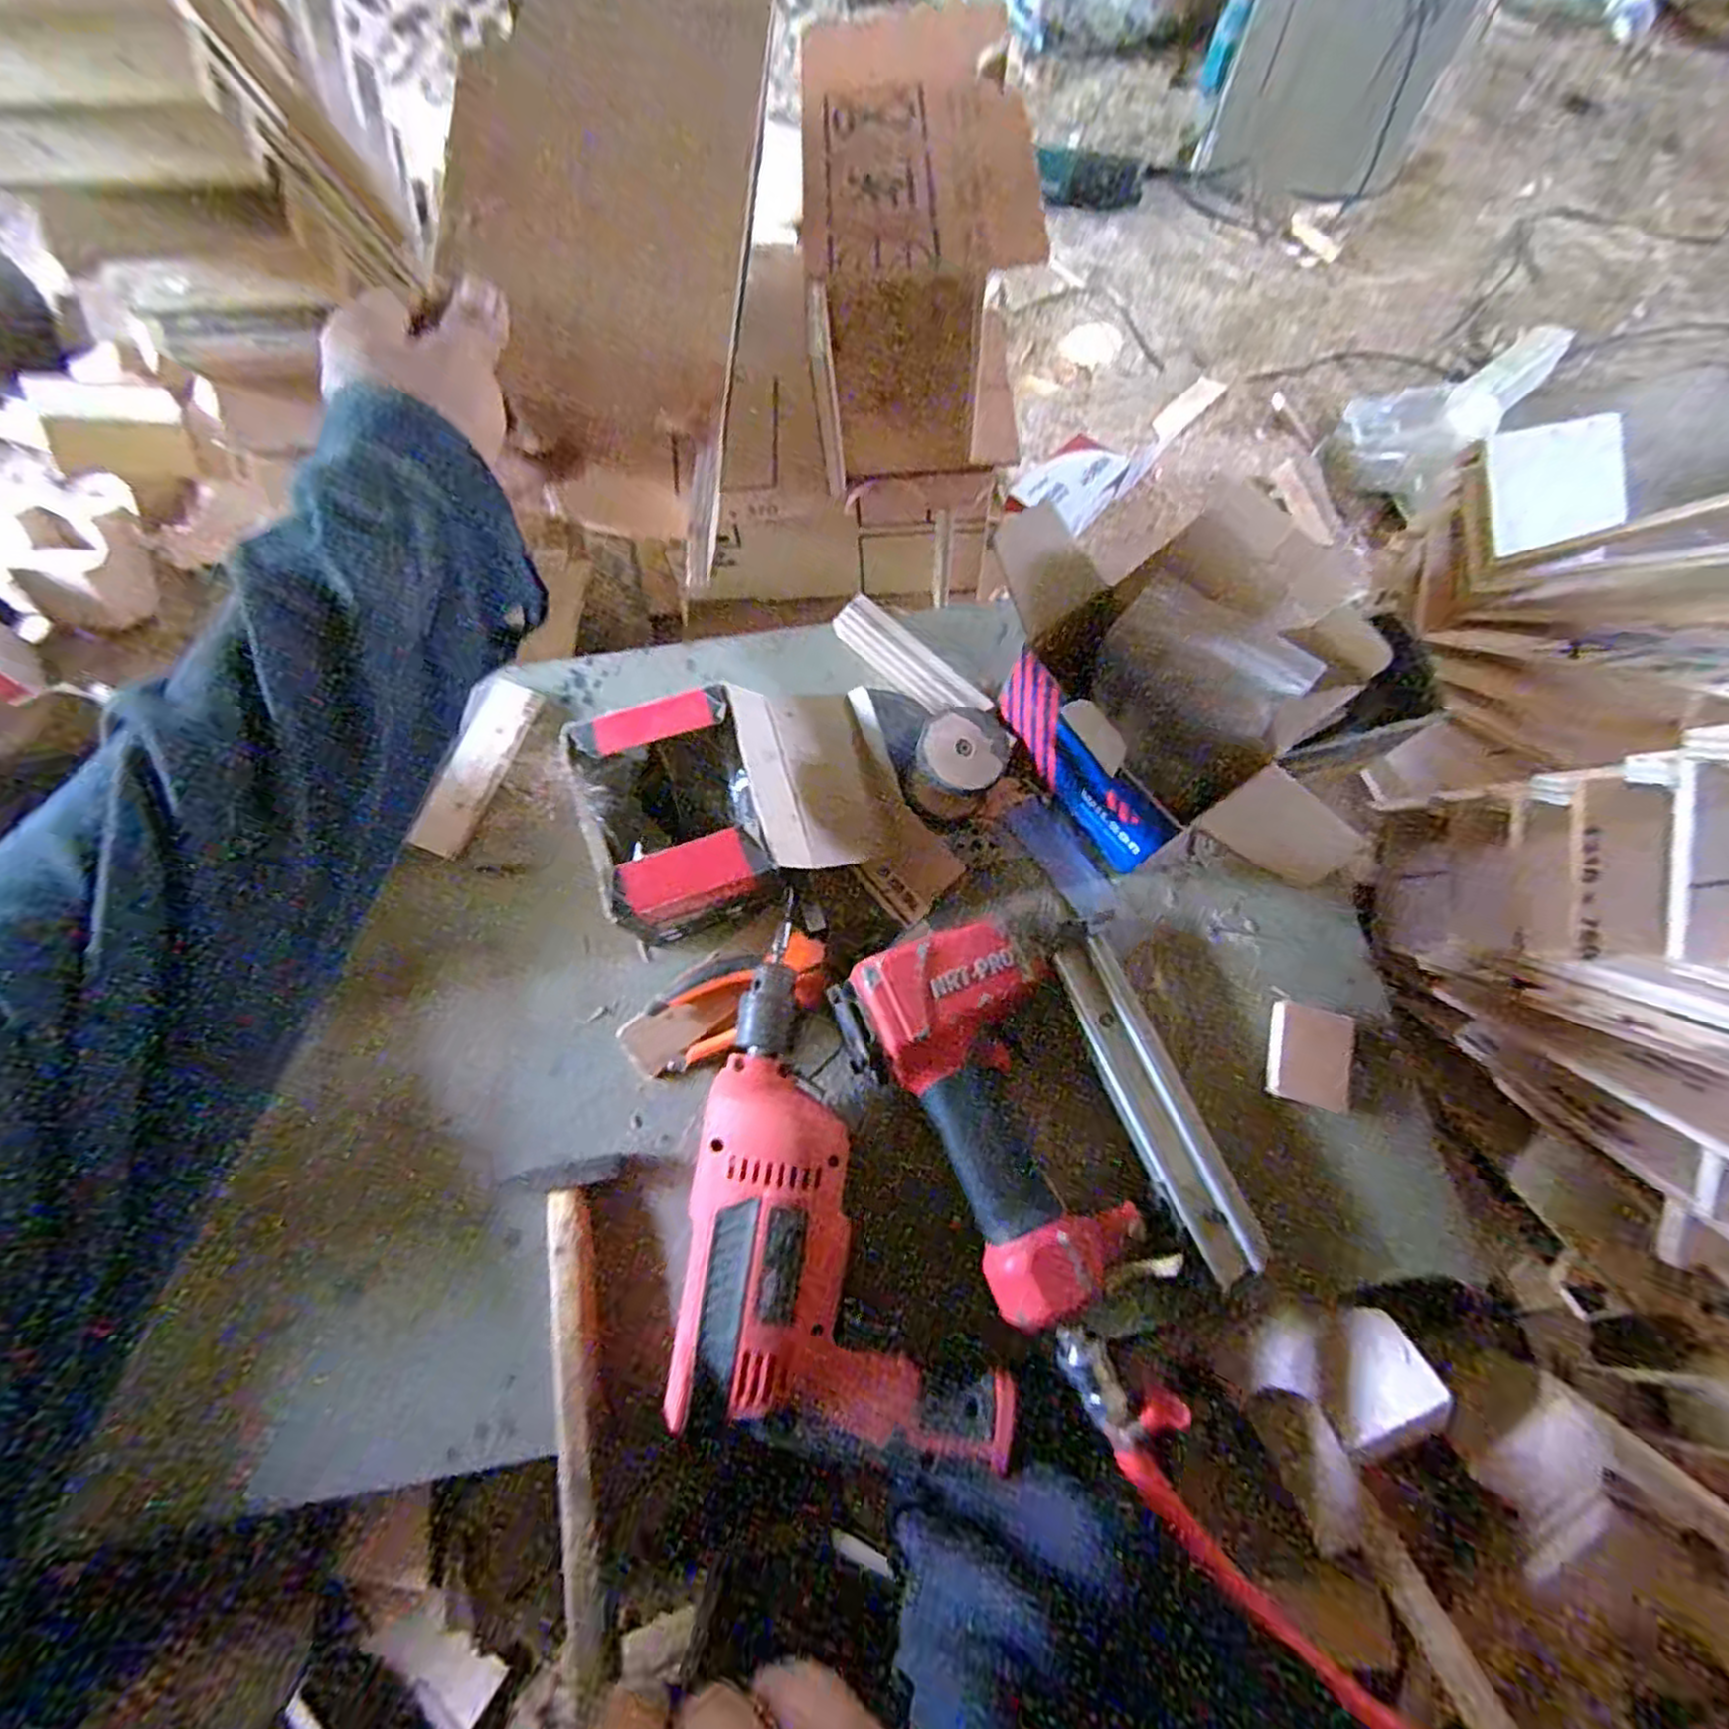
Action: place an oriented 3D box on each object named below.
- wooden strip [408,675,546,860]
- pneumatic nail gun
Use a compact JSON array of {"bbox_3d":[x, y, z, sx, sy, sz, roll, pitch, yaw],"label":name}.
[{"bbox_3d":[-0.250,-0.063,0.497,0.032,0.006,0.120,26,79,-16],"label":"wooden strip"},{"bbox_3d":[0.107,0.145,0.412,0.162,0.061,0.259,-31,75,-9],"label":"pneumatic nail gun"}]

